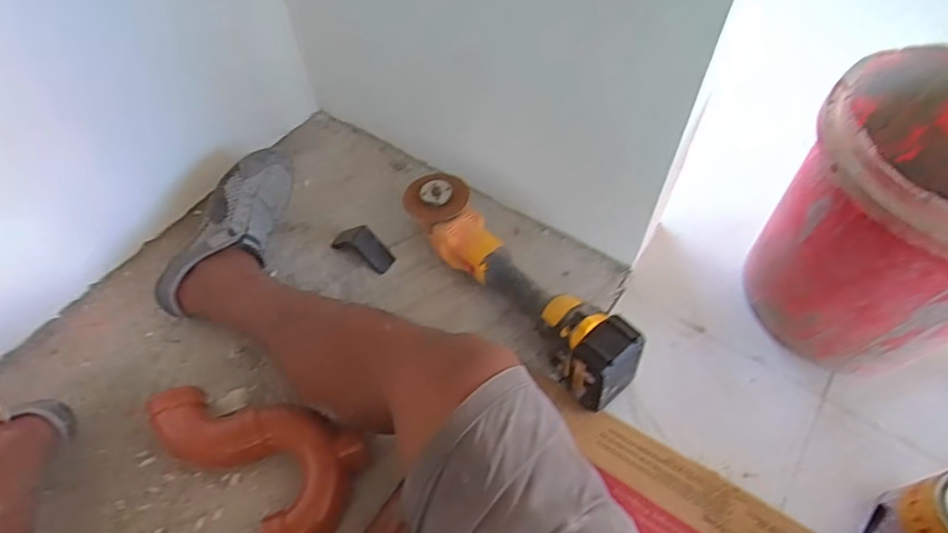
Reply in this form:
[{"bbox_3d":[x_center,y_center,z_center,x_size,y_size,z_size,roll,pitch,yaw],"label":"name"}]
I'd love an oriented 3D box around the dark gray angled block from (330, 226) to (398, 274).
[{"bbox_3d":[-0.165,-0.033,0.800,0.097,0.043,0.039,28,62,17],"label":"dark gray angled block"}]

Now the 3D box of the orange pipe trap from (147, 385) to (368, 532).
[{"bbox_3d":[-0.243,0.207,0.628,0.255,0.062,0.137,34,62,22],"label":"orange pipe trap"}]

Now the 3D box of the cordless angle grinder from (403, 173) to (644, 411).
[{"bbox_3d":[0.052,0.020,0.725,0.083,0.113,0.385,-36,63,-20],"label":"cordless angle grinder"}]

